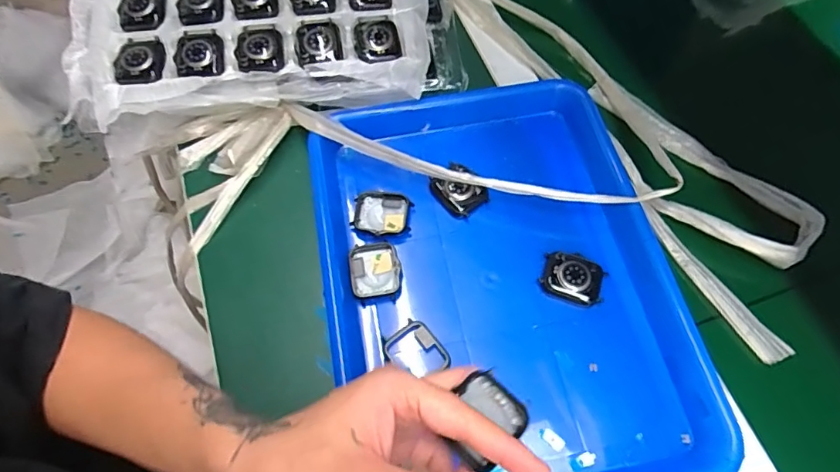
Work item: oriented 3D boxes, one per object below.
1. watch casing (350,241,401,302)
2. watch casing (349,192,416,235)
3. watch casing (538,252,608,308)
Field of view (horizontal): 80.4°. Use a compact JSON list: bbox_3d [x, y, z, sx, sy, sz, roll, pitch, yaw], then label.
[{"bbox_3d":[-0.035,0.027,0.386,0.038,0.008,0.043,-7,64,-3],"label":"watch casing"},{"bbox_3d":[-0.032,-0.018,0.411,0.046,0.009,0.037,3,64,2],"label":"watch casing"},{"bbox_3d":[0.118,0.032,0.380,0.046,0.010,0.036,18,65,9],"label":"watch casing"}]

